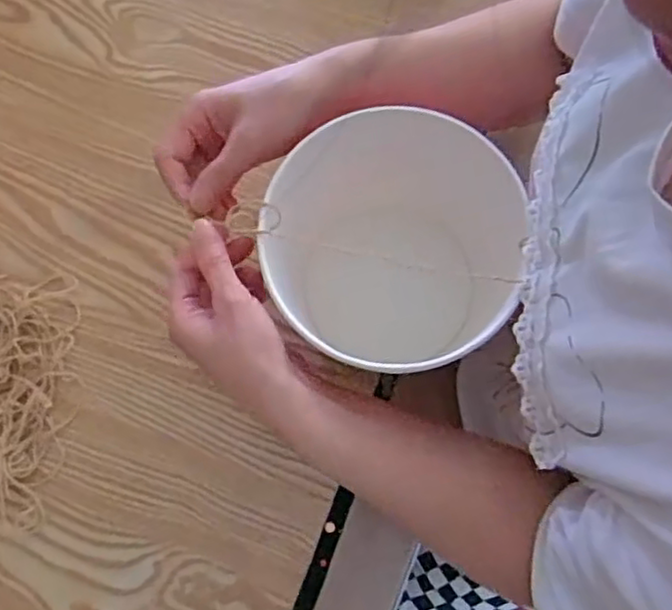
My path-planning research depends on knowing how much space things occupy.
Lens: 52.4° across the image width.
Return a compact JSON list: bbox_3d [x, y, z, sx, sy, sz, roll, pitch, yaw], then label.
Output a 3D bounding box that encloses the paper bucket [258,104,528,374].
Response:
[{"bbox_3d":[0.052,-0.027,0.466,0.185,0.124,0.152,-7,77,0],"label":"paper bucket"}]

